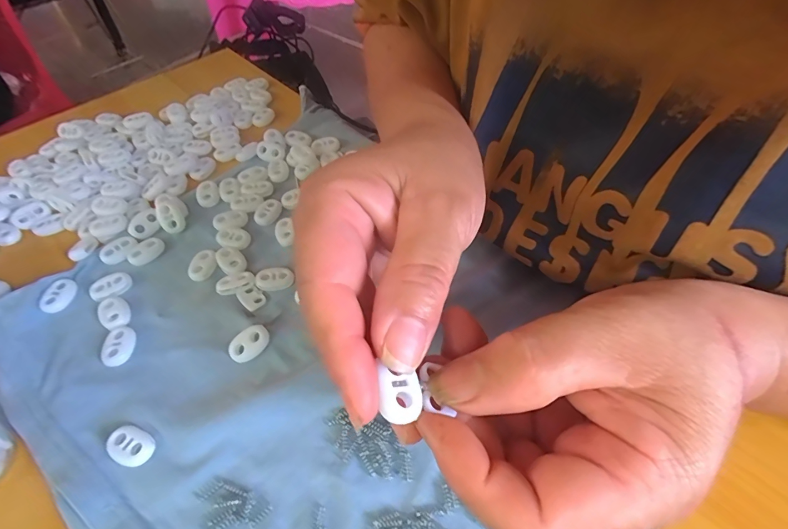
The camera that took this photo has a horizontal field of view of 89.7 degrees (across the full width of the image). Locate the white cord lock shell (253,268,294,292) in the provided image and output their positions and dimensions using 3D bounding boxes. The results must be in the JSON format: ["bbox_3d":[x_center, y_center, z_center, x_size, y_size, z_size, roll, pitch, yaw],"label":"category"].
[{"bbox_3d":[-0.071,0.009,0.238,0.022,0.005,0.013,-7,54,-6],"label":"white cord lock shell"}]

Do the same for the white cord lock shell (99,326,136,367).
[{"bbox_3d":[-0.150,0.044,0.216,0.016,0.005,0.022,3,53,1],"label":"white cord lock shell"}]

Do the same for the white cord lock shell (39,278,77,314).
[{"bbox_3d":[-0.199,0.018,0.235,0.013,0.006,0.022,6,53,4],"label":"white cord lock shell"}]

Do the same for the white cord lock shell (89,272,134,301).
[{"bbox_3d":[-0.170,0.013,0.238,0.022,0.005,0.015,-32,60,-22],"label":"white cord lock shell"}]

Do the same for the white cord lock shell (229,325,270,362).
[{"bbox_3d":[-0.077,0.042,0.212,0.021,0.007,0.014,-33,60,-23],"label":"white cord lock shell"}]

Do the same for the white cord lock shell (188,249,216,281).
[{"bbox_3d":[-0.119,0.000,0.247,0.016,0.006,0.021,22,56,15],"label":"white cord lock shell"}]

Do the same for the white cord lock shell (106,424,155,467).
[{"bbox_3d":[-0.123,0.084,0.185,0.021,0.004,0.015,25,57,17],"label":"white cord lock shell"}]

